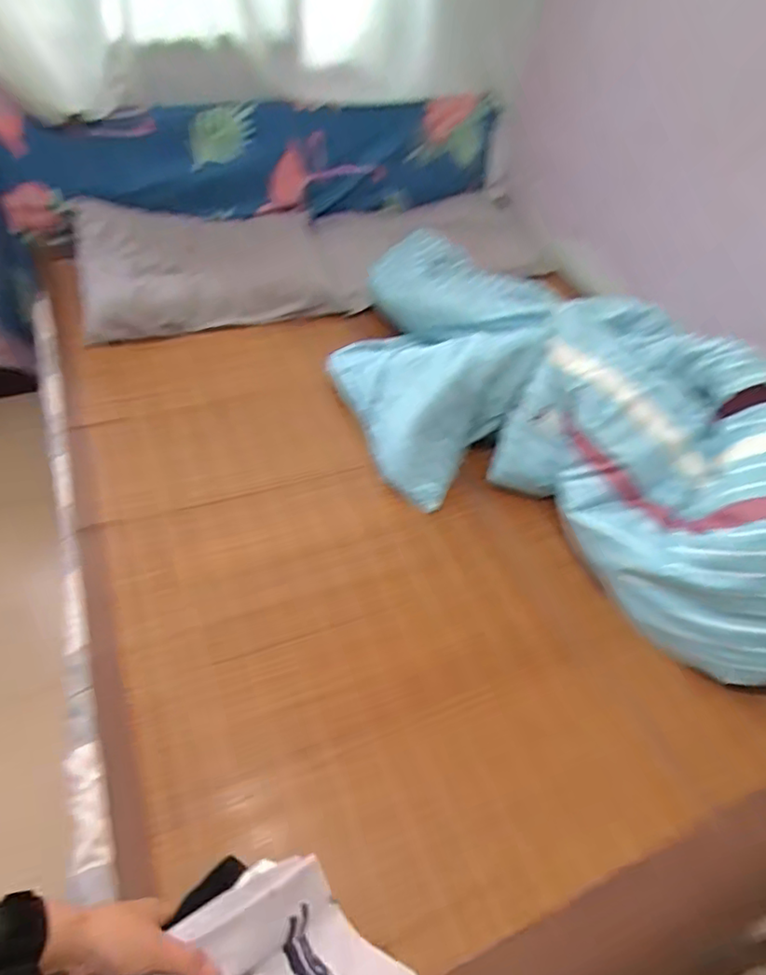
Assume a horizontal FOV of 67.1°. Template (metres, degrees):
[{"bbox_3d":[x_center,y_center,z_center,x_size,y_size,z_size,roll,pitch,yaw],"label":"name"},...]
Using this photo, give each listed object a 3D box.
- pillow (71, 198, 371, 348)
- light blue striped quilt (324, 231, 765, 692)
[{"bbox_3d":[-0.446,-0.603,1.579,0.707,0.216,0.379,-15,50,-18],"label":"pillow"},{"bbox_3d":[0.498,-0.127,1.145,1.635,0.275,0.718,36,56,26],"label":"light blue striped quilt"}]

